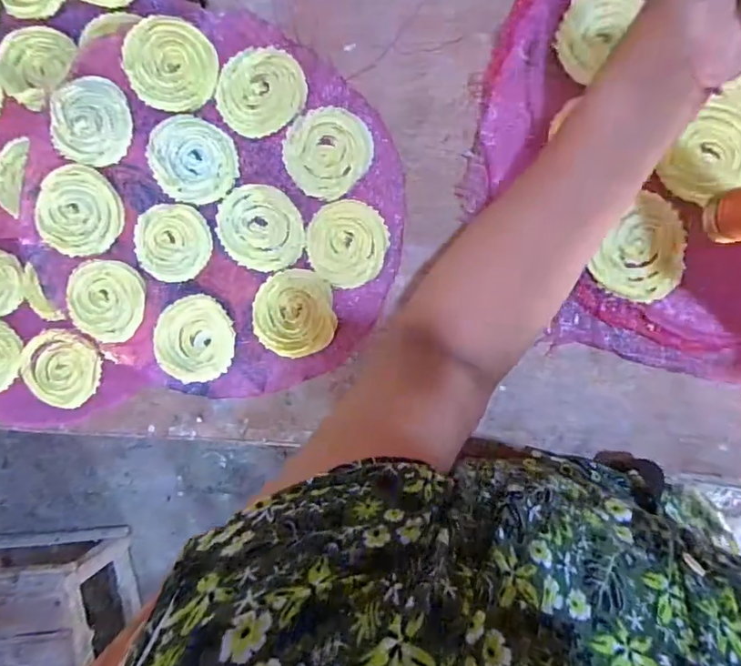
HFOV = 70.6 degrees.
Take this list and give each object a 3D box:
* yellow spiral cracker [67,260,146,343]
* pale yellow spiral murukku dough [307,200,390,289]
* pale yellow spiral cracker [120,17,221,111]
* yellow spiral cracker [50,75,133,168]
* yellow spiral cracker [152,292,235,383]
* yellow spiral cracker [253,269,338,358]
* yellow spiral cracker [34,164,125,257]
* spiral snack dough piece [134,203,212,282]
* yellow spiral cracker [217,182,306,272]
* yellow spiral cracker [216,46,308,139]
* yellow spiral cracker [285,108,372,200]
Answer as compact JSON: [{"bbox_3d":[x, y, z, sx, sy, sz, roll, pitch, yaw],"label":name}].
[{"bbox_3d":[-0.247,-0.030,0.487,0.067,0.015,0.072,7,93,9],"label":"yellow spiral cracker"},{"bbox_3d":[-0.021,-0.080,0.468,0.071,0.004,0.075,4,93,9],"label":"pale yellow spiral murukku dough"},{"bbox_3d":[-0.182,-0.245,0.479,0.080,0.008,0.080,-1,94,-11],"label":"pale yellow spiral cracker"},{"bbox_3d":[-0.253,-0.192,0.475,0.080,0.014,0.073,0,92,9],"label":"yellow spiral cracker"},{"bbox_3d":[-0.164,0.006,0.487,0.070,0.010,0.079,5,93,9],"label":"yellow spiral cracker"},{"bbox_3d":[-0.070,-0.017,0.478,0.074,0.005,0.076,-10,90,9],"label":"yellow spiral cracker"},{"bbox_3d":[-0.269,-0.111,0.480,0.079,0.018,0.078,3,93,9],"label":"yellow spiral cracker"},{"bbox_3d":[-0.184,-0.083,0.486,0.066,0.005,0.069,0,93,-9],"label":"spiral snack dough piece"},{"bbox_3d":[-0.102,-0.096,0.480,0.080,0.006,0.076,0,92,9],"label":"yellow spiral cracker"},{"bbox_3d":[-0.100,-0.219,0.474,0.078,0.007,0.078,0,92,9],"label":"yellow spiral cracker"},{"bbox_3d":[-0.039,-0.164,0.468,0.077,0.004,0.077,0,92,9],"label":"yellow spiral cracker"}]

